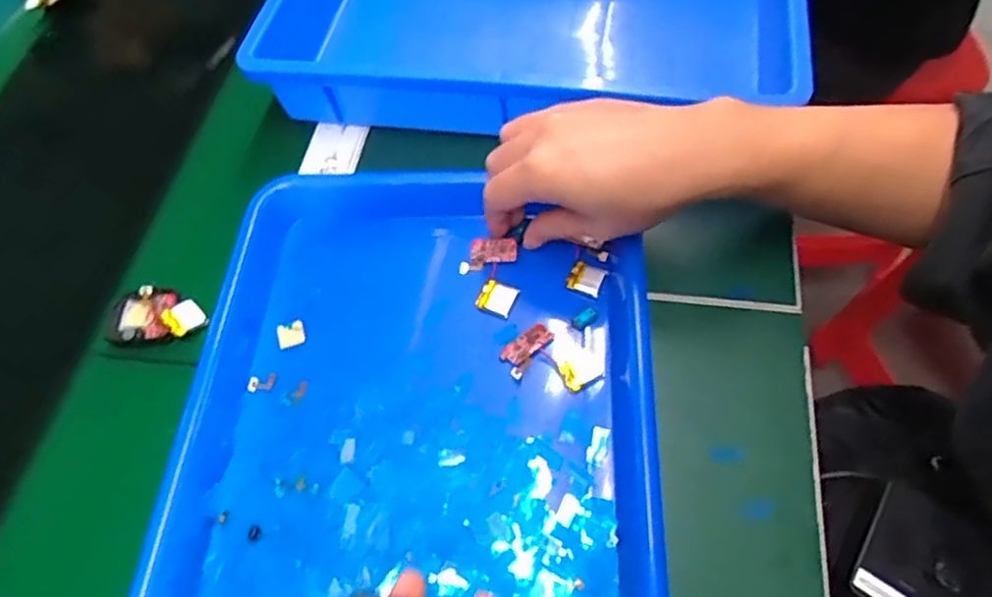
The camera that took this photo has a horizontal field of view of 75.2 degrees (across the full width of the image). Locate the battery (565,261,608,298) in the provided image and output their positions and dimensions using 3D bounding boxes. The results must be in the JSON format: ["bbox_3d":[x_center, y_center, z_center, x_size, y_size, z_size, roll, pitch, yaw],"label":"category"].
[{"bbox_3d":[0.055,-0.013,0.391,0.021,0.005,0.020,18,65,15],"label":"battery"}]

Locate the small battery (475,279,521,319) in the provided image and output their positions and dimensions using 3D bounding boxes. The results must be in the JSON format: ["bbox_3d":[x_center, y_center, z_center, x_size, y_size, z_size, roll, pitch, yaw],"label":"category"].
[{"bbox_3d":[0.001,0.000,0.391,0.022,0.005,0.022,19,65,15],"label":"small battery"}]

